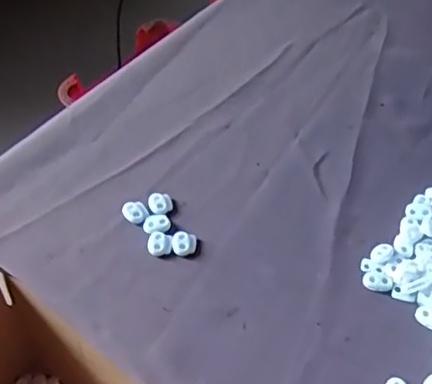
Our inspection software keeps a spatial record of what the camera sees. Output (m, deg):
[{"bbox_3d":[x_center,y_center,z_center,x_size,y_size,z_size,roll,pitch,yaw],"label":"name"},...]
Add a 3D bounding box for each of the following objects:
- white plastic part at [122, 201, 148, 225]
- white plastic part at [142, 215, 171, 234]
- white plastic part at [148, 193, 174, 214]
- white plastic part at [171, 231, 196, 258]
[{"bbox_3d":[-0.069,0.017,0.495,0.020,0.004,0.023,-27,56,-24],"label":"white plastic part"},{"bbox_3d":[-0.050,0.026,0.486,0.023,0.004,0.017,-11,51,-12],"label":"white plastic part"},{"bbox_3d":[-0.048,0.011,0.502,0.021,0.006,0.023,-7,50,-9],"label":"white plastic part"},{"bbox_3d":[-0.026,0.042,0.474,0.020,0.006,0.022,2,49,-2],"label":"white plastic part"}]

